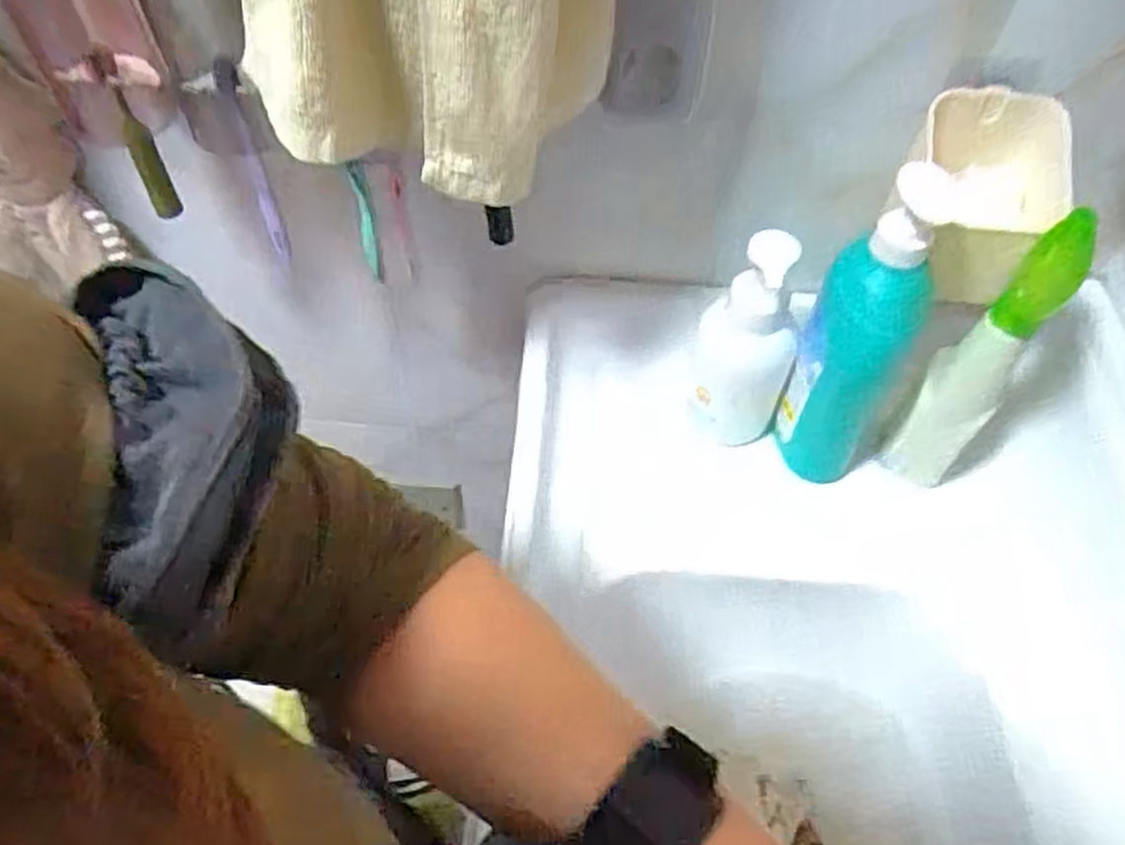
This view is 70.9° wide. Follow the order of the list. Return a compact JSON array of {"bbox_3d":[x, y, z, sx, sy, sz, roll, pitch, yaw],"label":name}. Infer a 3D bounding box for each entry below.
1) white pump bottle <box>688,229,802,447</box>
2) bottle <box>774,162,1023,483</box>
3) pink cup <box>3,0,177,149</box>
[{"bbox_3d":[0.142,-0.056,0.613,0.071,0.188,0.052,38,59,24],"label":"white pump bottle"},{"bbox_3d":[0.222,-0.063,0.585,0.076,0.266,0.061,25,54,16],"label":"bottle"},{"bbox_3d":[-0.305,-0.243,0.511,0.068,0.124,0.063,2,51,-2],"label":"pink cup"}]

